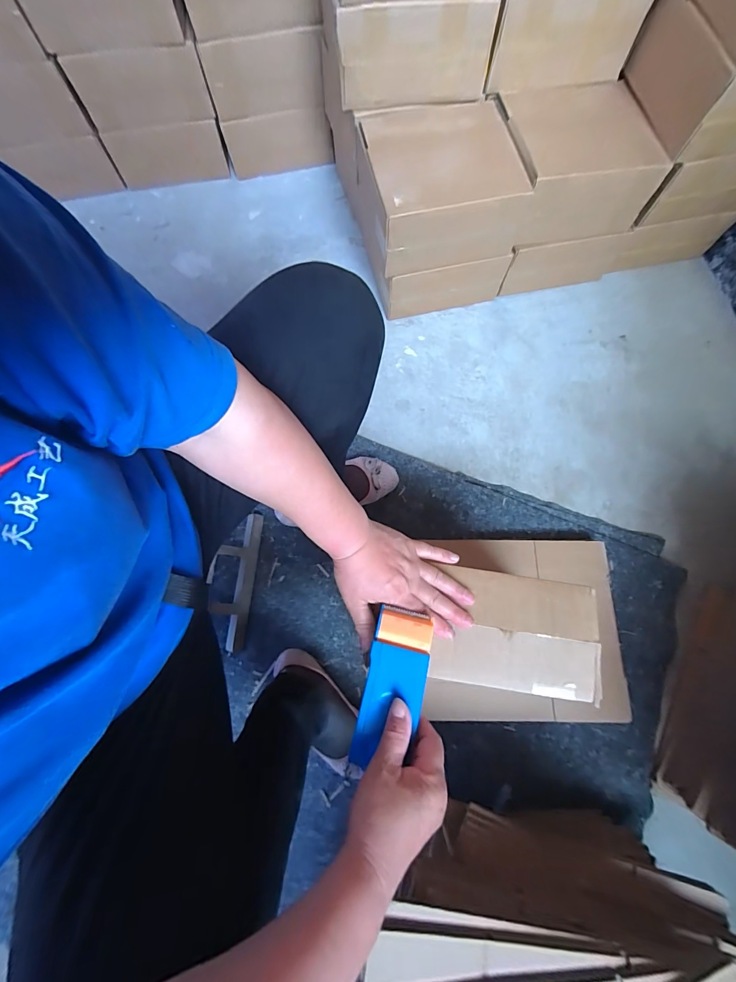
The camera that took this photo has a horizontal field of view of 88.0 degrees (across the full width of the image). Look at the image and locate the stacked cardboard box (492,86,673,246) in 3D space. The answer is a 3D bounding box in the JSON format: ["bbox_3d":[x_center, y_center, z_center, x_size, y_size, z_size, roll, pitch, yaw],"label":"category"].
[{"bbox_3d":[0.383,-0.622,0.724,0.262,0.130,0.230,-13,75,-4],"label":"stacked cardboard box"}]

